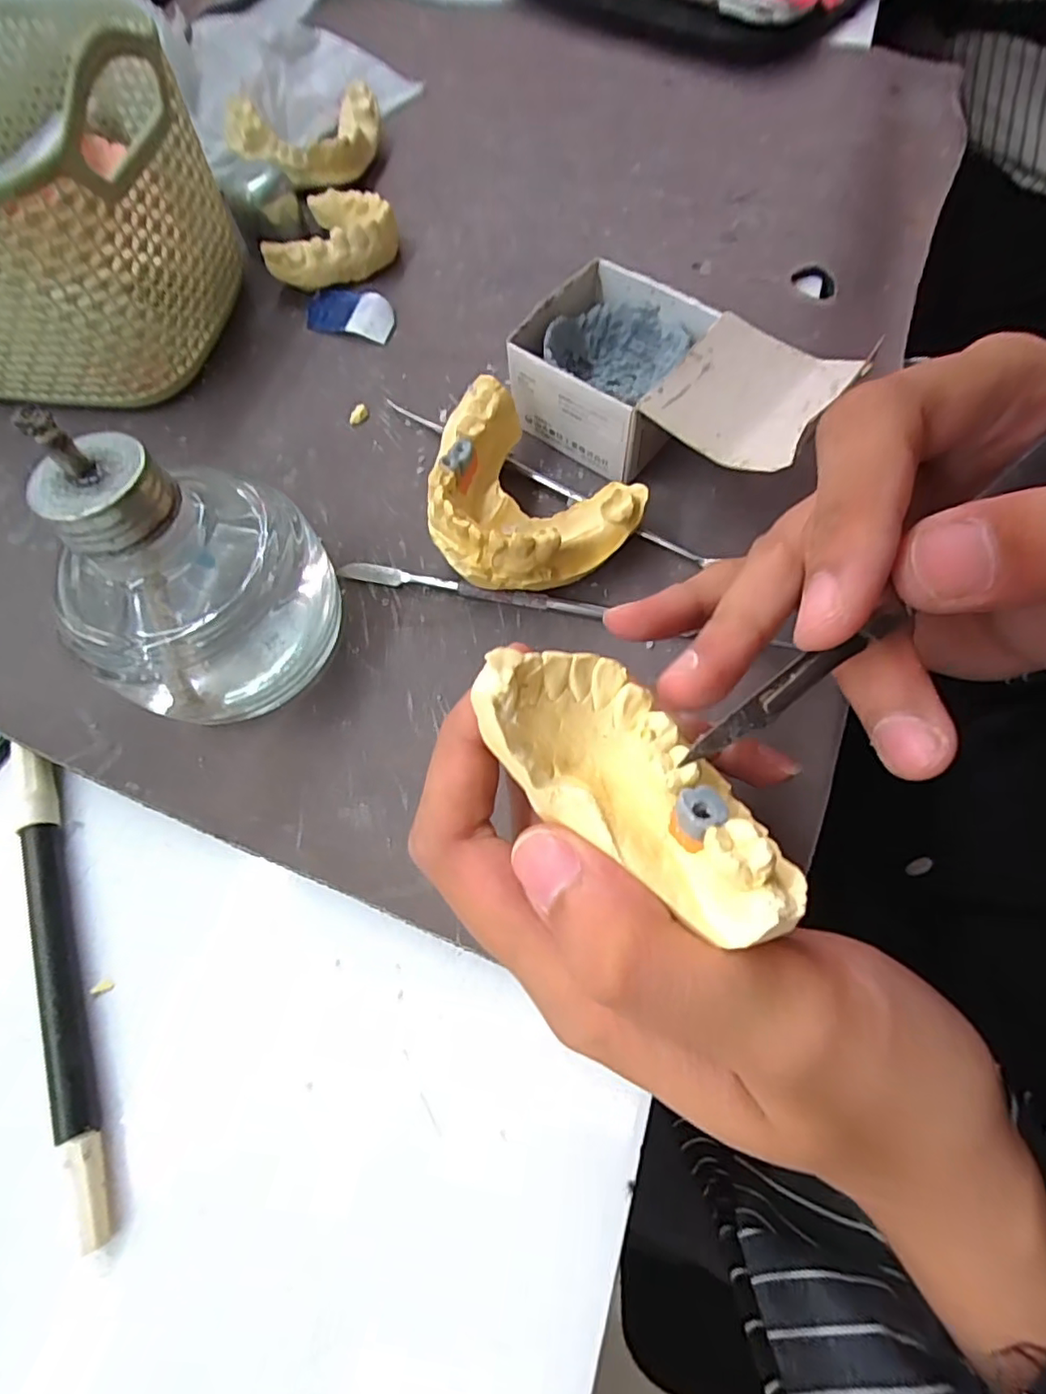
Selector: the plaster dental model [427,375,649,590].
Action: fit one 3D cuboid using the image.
[{"bbox_3d":[-0.004,-0.063,0.198,0.072,0.036,0.059,38,74,16],"label":"plaster dental model"}]

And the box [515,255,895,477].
[{"bbox_3d":[0.050,-0.105,0.210,0.102,0.039,0.057,35,73,15],"label":"box"}]

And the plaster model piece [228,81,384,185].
[{"bbox_3d":[-0.104,-0.275,0.298,0.071,0.028,0.050,-29,69,-9],"label":"plaster model piece"}]

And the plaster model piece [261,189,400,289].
[{"bbox_3d":[-0.083,-0.203,0.268,0.049,0.020,0.054,19,70,10],"label":"plaster model piece"}]

